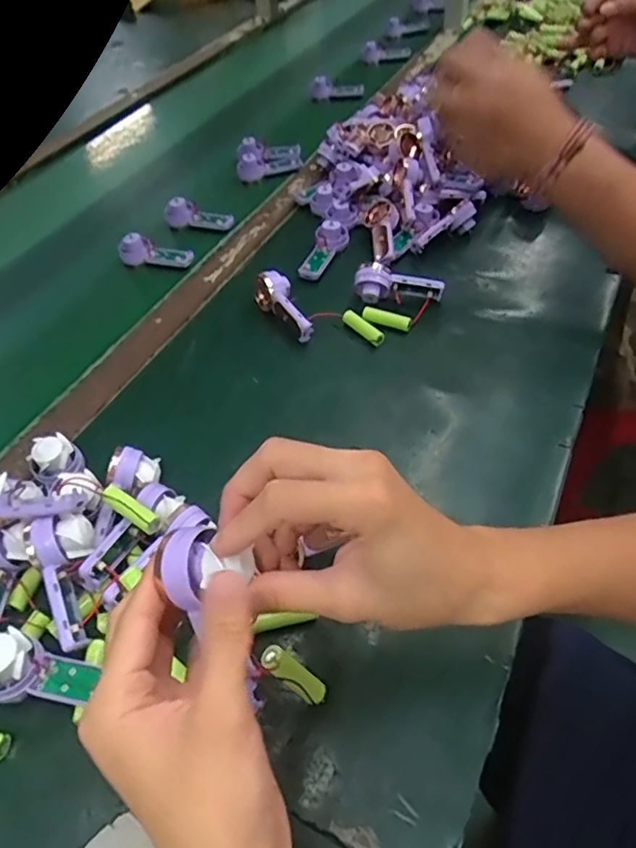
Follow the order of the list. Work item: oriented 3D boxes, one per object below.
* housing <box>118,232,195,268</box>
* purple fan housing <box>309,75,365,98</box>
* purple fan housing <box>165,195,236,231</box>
[{"bbox_3d":[-0.195,-0.210,0.693,0.094,0.029,0.029,11,51,13],"label":"housing"},{"bbox_3d":[0.032,-0.578,0.990,0.091,0.030,0.028,11,50,12],"label":"purple fan housing"},{"bbox_3d":[-0.152,-0.269,0.740,0.098,0.031,0.028,15,53,17],"label":"purple fan housing"}]

